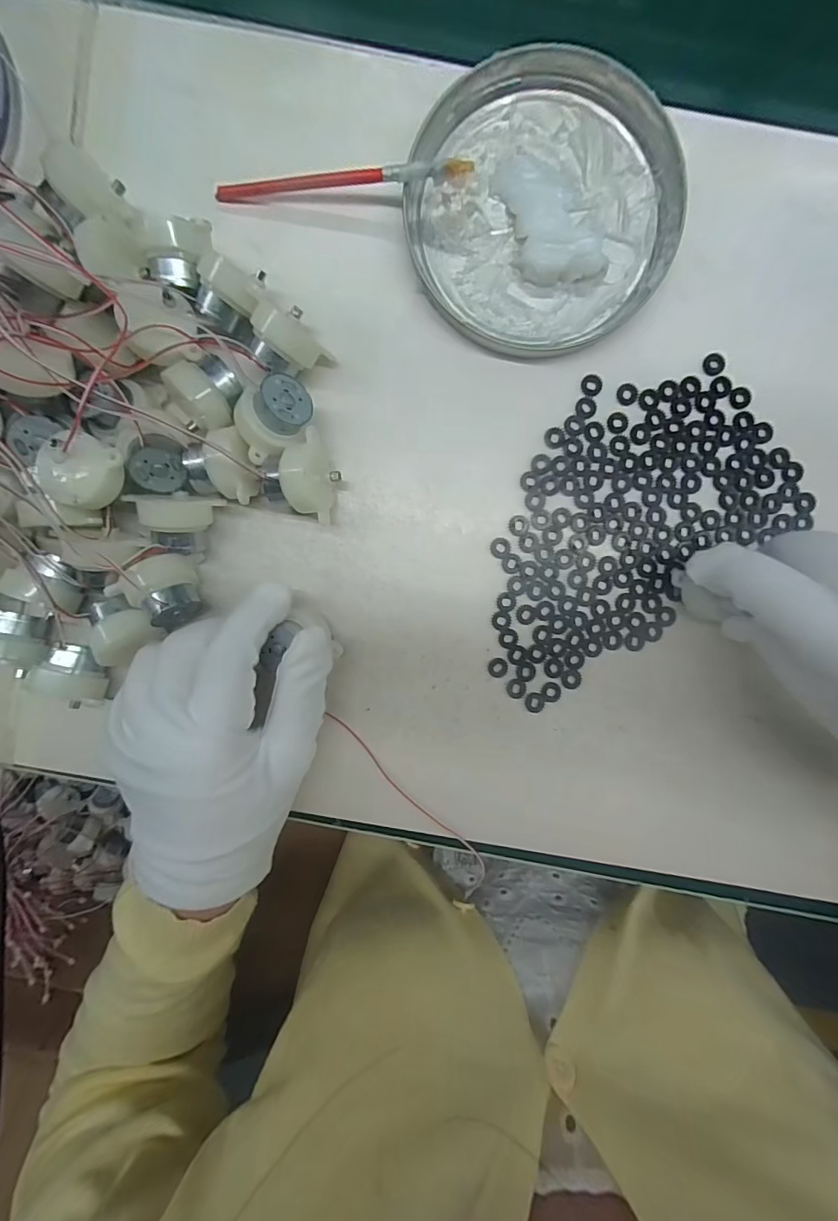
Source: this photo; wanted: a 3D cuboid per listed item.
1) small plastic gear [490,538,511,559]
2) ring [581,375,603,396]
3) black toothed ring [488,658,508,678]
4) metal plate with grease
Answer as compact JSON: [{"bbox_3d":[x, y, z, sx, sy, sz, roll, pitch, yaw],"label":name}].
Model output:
[{"bbox_3d":[0.043,-0.032,0.233,0.011,0.004,0.011,2,94,0],"label":"small plastic gear"},{"bbox_3d":[0.088,-0.115,0.227,0.011,0.004,0.011,0,94,1],"label":"ring"},{"bbox_3d":[0.042,0.031,0.238,0.011,0.004,0.011,0,94,1],"label":"black toothed ring"},{"bbox_3d":[0.060,-0.195,0.215,0.124,0.017,0.128,0,94,1],"label":"metal plate with grease"}]

